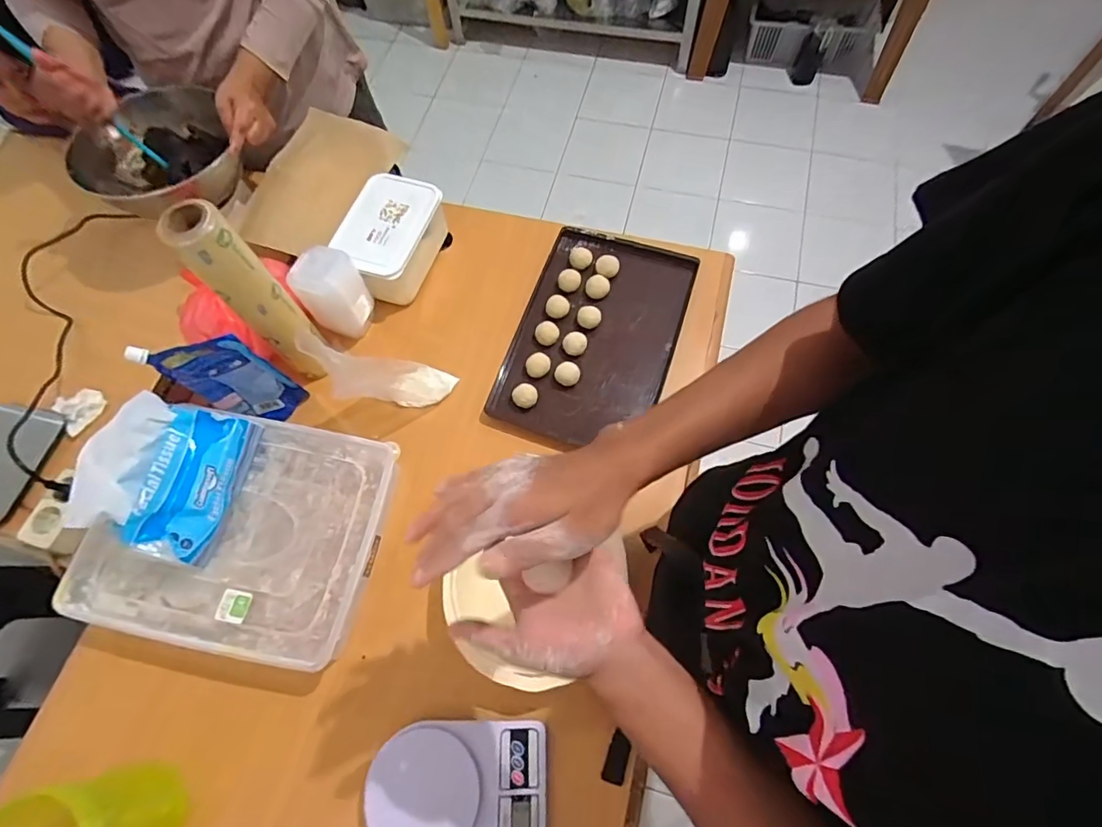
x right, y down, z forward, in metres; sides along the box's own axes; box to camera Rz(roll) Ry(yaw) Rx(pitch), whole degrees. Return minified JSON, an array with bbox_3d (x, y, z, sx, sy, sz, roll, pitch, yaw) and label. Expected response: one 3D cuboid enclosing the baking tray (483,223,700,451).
[{"bbox_3d":[0.071,-0.123,0.823,0.243,0.036,0.367,18,69,10],"label":"baking tray"}]

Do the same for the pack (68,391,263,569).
[{"bbox_3d":[-0.452,0.083,0.638,0.129,0.116,0.183,4,68,4],"label":"pack"}]

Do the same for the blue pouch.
[{"bbox_3d":[-0.429,-0.044,0.704,0.124,0.193,0.036,-5,67,1],"label":"blue pouch"}]

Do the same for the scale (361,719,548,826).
[{"bbox_3d":[-0.103,0.424,0.587,0.192,0.046,0.135,0,67,2],"label":"scale"}]

